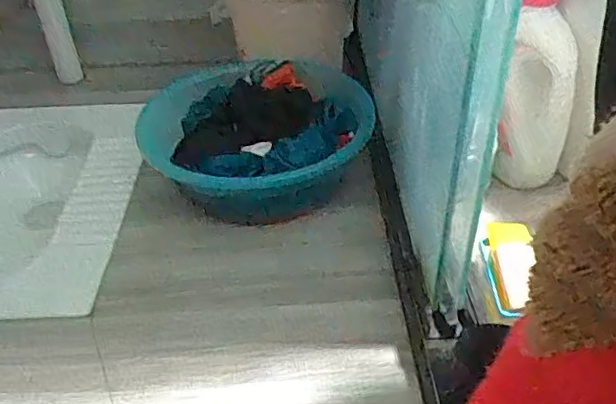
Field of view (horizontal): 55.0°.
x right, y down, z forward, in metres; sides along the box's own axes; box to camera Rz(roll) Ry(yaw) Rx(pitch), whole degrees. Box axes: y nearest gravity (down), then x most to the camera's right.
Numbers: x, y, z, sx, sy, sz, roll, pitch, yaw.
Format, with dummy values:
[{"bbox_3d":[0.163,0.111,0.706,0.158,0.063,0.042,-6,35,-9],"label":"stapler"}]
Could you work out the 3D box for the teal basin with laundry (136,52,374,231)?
[{"bbox_3d":[-0.094,-0.088,0.917,0.312,0.132,0.326,-11,38,-10],"label":"teal basin with laundry"}]

